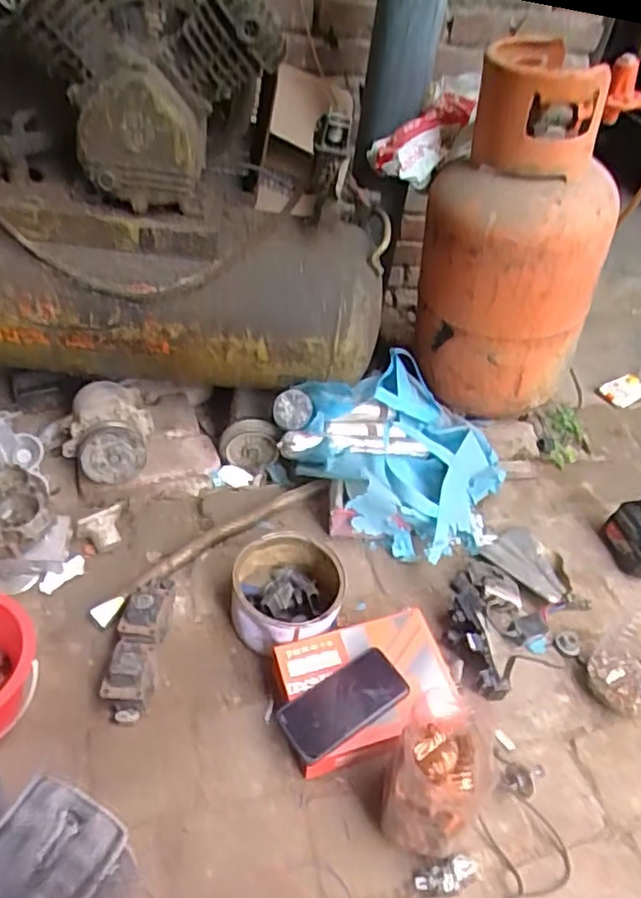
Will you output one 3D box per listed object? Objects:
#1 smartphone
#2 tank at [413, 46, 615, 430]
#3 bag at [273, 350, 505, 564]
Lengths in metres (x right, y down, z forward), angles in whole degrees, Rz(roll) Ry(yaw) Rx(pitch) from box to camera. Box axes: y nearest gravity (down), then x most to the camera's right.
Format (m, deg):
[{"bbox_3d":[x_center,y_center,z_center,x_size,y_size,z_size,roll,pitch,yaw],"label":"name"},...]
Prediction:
[{"bbox_3d":[0.030,0.311,0.801,0.162,0.012,0.079,-24,52,-28],"label":"smartphone"},{"bbox_3d":[0.343,-0.365,1.178,0.301,0.568,0.261,10,44,3],"label":"tank"},{"bbox_3d":[0.151,0.004,1.124,0.343,0.184,0.336,-27,51,-30],"label":"bag"}]

